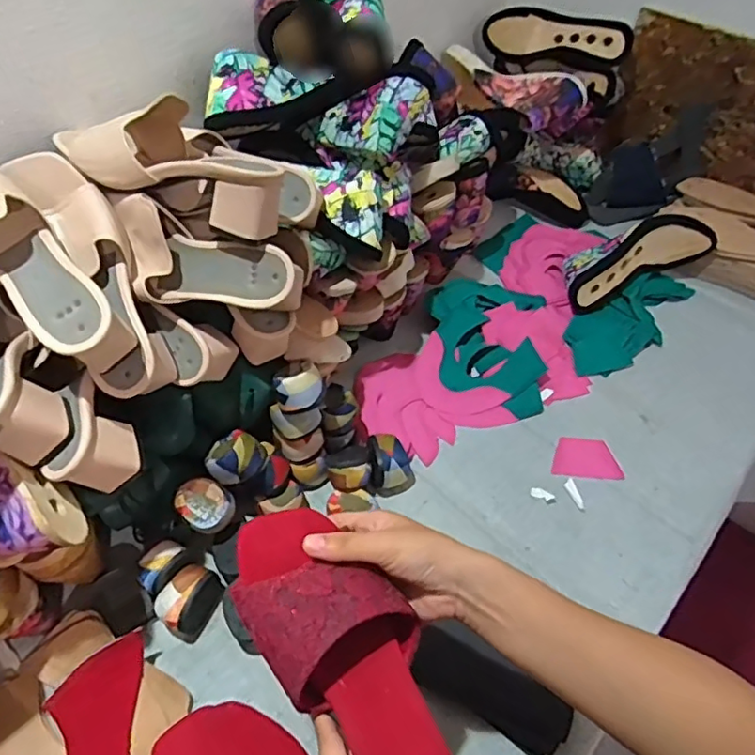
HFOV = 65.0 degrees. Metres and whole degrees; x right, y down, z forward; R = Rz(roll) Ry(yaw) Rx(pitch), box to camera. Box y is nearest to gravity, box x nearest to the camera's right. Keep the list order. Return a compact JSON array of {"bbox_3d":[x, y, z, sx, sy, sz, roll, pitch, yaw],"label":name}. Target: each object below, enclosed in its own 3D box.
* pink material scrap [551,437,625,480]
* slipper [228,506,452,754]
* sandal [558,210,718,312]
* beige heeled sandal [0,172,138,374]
[{"bbox_3d":[0.252,0.097,0.714,0.077,0.004,0.057,2,49,11],"label":"pink material scrap"},{"bbox_3d":[-0.009,0.188,0.373,0.086,0.037,0.237,-30,73,-22],"label":"slipper"},{"bbox_3d":[0.368,-0.176,0.862,0.223,0.077,0.085,-21,54,-16],"label":"sandal"},{"bbox_3d":[-0.300,-0.100,0.485,0.238,0.088,0.083,40,60,9],"label":"beige heeled sandal"}]

